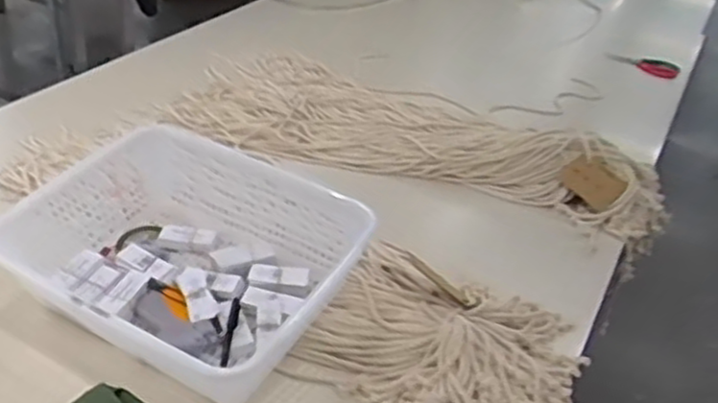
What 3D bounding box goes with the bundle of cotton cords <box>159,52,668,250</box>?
[{"bbox_3d":[0.119,-0.154,1.526,0.988,0.066,0.446,19,34,19],"label":"bundle of cotton cords"}]

